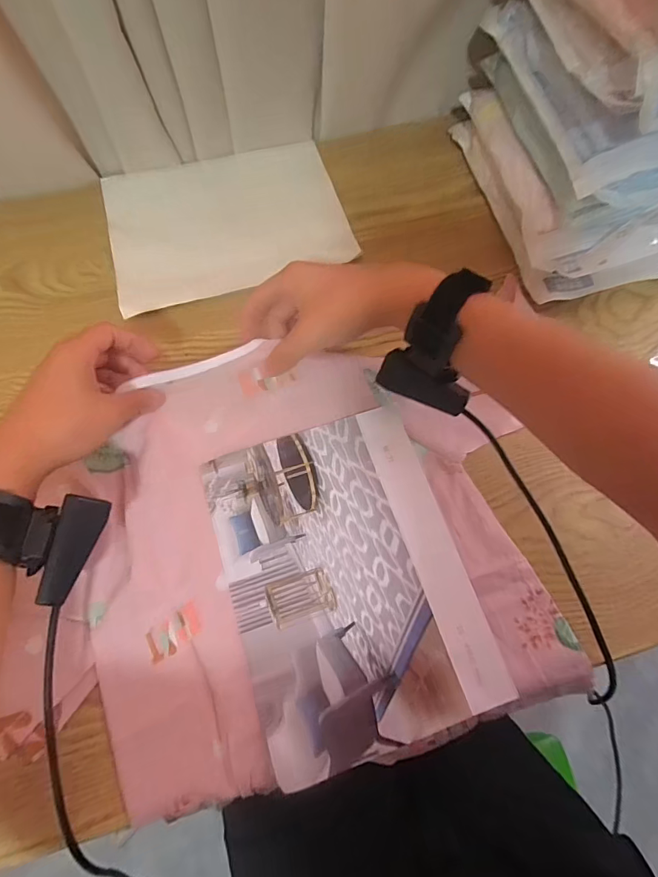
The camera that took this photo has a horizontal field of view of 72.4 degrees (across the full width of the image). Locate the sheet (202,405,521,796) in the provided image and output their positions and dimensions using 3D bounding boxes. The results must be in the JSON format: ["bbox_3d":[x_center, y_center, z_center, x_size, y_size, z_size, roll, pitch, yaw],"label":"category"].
[{"bbox_3d":[0.014,0.104,0.351,0.175,0.006,0.240,-17,70,-9],"label":"sheet"}]

